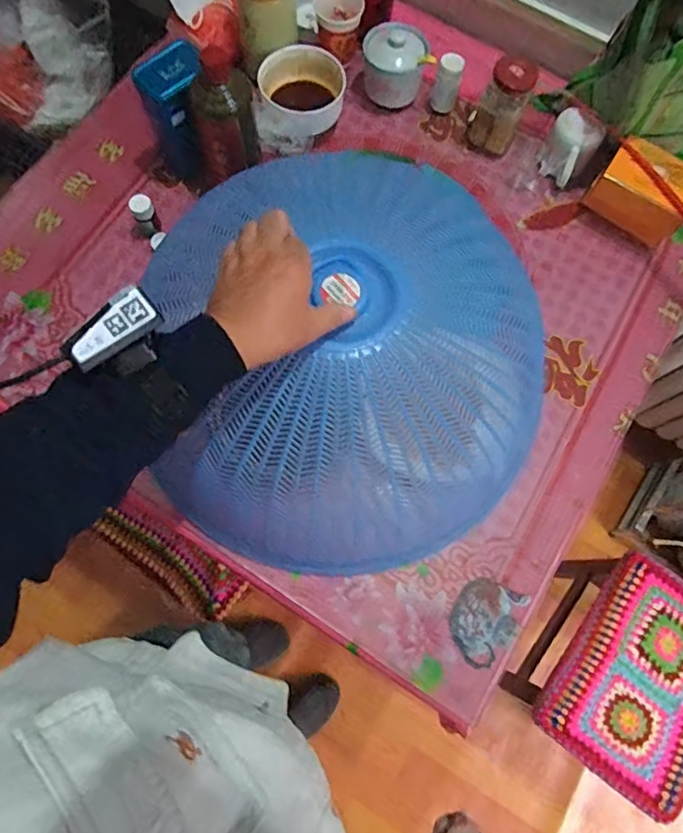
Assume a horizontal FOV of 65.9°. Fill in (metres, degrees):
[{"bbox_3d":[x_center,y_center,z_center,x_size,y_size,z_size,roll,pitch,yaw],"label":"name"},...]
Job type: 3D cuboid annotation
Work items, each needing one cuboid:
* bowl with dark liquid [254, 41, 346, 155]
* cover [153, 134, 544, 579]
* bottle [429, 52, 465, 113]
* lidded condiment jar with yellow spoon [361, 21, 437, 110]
[{"bbox_3d":[-0.058,-0.461,0.765,0.122,0.062,0.138,-1,74,-2],"label":"bowl with dark liquid"},{"bbox_3d":[0.009,-0.061,0.594,0.431,0.174,0.443,-8,74,-4],"label":"cover"},{"bbox_3d":[0.156,-0.492,0.776,0.036,0.083,0.031,16,74,2],"label":"bottle"},{"bbox_3d":[0.079,-0.521,0.780,0.089,0.083,0.084,-12,75,-6],"label":"lidded condiment jar with yellow spoon"}]

